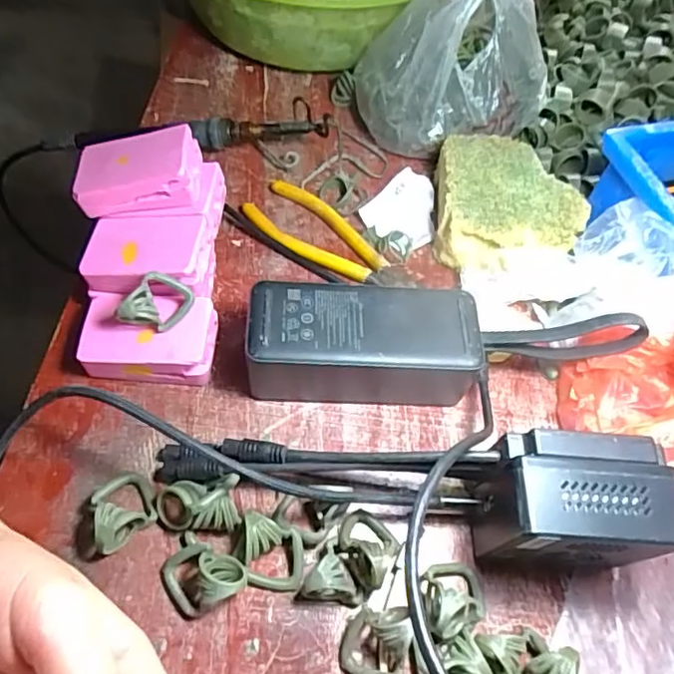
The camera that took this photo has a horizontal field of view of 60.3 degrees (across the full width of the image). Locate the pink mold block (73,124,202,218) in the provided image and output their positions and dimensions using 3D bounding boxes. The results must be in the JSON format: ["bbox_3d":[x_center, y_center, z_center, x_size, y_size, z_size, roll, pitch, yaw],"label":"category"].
[{"bbox_3d":[-0.121,-0.101,0.354,0.071,0.025,0.046,-4,58,-2],"label":"pink mold block"}]

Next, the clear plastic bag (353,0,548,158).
[{"bbox_3d":[0.096,-0.220,0.435,0.143,0.114,0.115,-17,62,-16],"label":"clear plastic bag"}]

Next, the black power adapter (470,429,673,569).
[{"bbox_3d":[0.110,0.084,0.287,0.081,0.073,0.049,5,58,-4],"label":"black power adapter"}]

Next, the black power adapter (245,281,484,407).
[{"bbox_3d":[0.014,0.005,0.338,0.131,0.044,0.055,2,58,-6],"label":"black power adapter"}]

